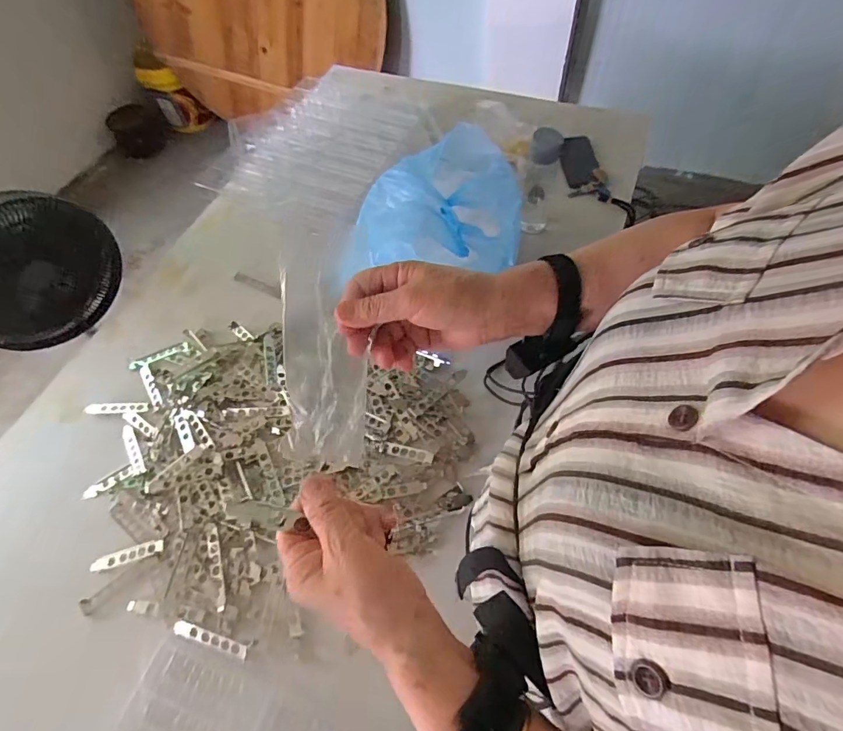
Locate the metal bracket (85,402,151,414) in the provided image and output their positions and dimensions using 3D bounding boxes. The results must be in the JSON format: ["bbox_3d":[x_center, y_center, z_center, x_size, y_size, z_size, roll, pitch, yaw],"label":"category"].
[{"bbox_3d":[-0.537,0.074,0.813,0.120,0.008,0.019,-3,60,3],"label":"metal bracket"}]

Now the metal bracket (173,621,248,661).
[{"bbox_3d":[-0.288,0.372,0.629,0.115,0.004,0.017,10,55,15],"label":"metal bracket"}]

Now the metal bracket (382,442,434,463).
[{"bbox_3d":[-0.022,0.138,0.732,0.086,0.008,0.021,8,60,24],"label":"metal bracket"}]

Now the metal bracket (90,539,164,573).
[{"bbox_3d":[-0.436,0.282,0.685,0.109,0.006,0.021,-16,60,-5],"label":"metal bracket"}]

